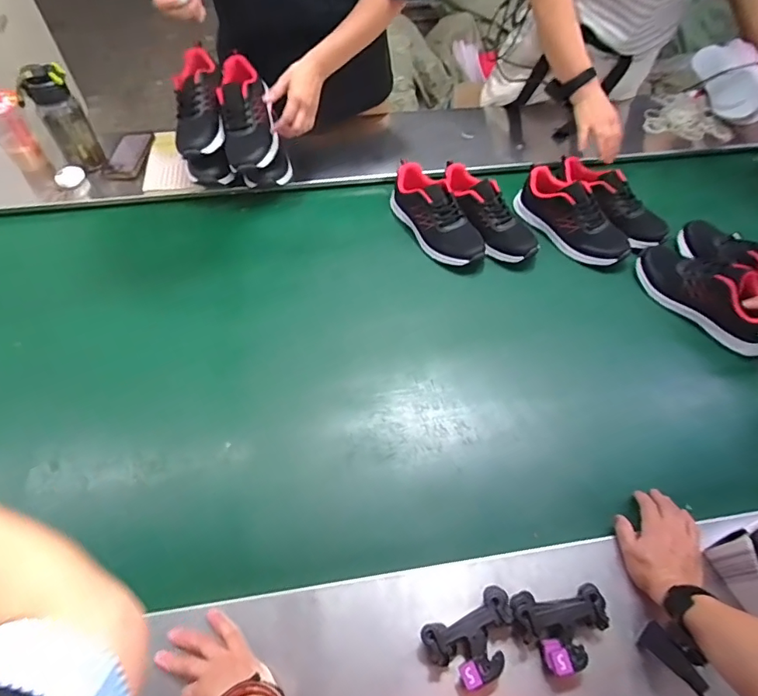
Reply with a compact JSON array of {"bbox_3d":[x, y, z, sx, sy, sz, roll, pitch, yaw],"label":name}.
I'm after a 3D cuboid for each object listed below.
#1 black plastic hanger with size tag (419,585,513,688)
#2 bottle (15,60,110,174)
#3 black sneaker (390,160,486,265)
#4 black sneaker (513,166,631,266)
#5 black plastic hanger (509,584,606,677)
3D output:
[{"bbox_3d":[0.111,0.331,0.542,0.107,0.032,0.074,-22,58,-16],"label":"black plastic hanger with size tag"},{"bbox_3d":[-0.625,-0.443,0.947,0.091,0.208,0.067,-27,60,-18],"label":"bottle"},{"bbox_3d":[0.107,-0.257,0.925,0.089,0.085,0.238,-25,59,-17],"label":"black sneaker"},{"bbox_3d":[0.378,-0.253,0.936,0.098,0.092,0.244,-25,59,-18],"label":"black sneaker"},{"bbox_3d":[0.210,0.324,0.550,0.106,0.036,0.084,-5,55,-5],"label":"black plastic hanger"}]

